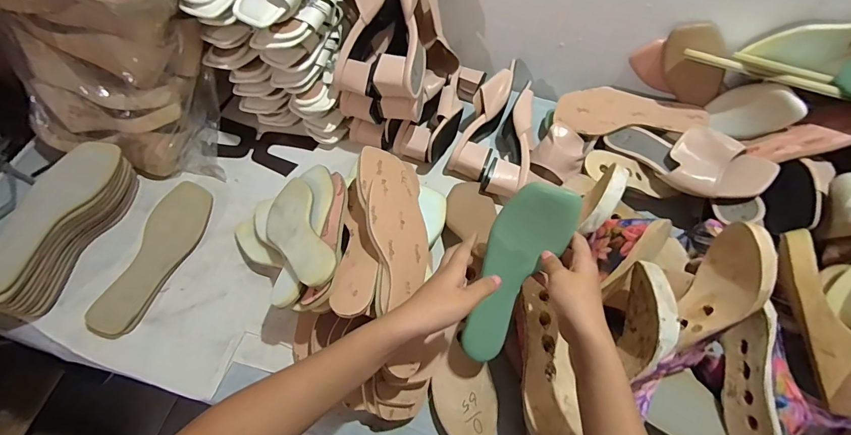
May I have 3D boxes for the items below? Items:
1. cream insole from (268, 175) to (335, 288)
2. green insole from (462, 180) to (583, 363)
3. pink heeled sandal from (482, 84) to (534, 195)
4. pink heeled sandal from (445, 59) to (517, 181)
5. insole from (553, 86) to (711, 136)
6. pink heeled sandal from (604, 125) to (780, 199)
[{"bbox_3d":[-0.176,0.019,0.539,0.083,0.011,0.234,-41,41,4],"label":"cream insole"},{"bbox_3d":[0.102,0.067,0.477,0.078,0.025,0.227,24,106,10],"label":"green insole"},{"bbox_3d":[0.154,-0.129,0.706,0.071,0.090,0.217,17,63,6],"label":"pink heeled sandal"},{"bbox_3d":[0.111,-0.181,0.718,0.070,0.079,0.234,22,81,9],"label":"pink heeled sandal"},{"bbox_3d":[0.345,-0.176,0.687,0.231,0.019,0.078,11,94,12],"label":"insole"},{"bbox_3d":[0.412,-0.098,0.646,0.237,0.055,0.094,29,63,33],"label":"pink heeled sandal"}]

